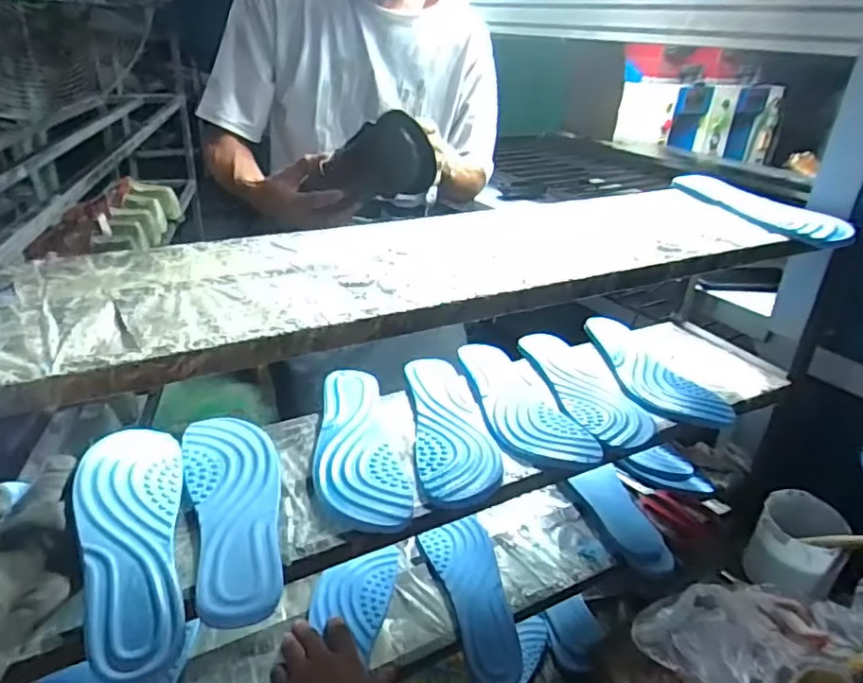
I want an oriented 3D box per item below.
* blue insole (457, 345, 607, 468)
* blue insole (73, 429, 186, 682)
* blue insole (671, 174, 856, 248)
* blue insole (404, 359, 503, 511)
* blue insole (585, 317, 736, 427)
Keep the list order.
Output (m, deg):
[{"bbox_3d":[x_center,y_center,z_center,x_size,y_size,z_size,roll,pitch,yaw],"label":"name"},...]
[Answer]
[{"bbox_3d":[0.107,0.068,0.698,0.097,0.013,0.238,-5,30,-15],"label":"blue insole"},{"bbox_3d":[-0.242,0.151,0.481,0.077,0.029,0.242,-7,30,-19],"label":"blue insole"},{"bbox_3d":[0.373,-0.161,0.707,0.063,0.018,0.251,-6,30,-16],"label":"blue insole"},{"bbox_3d":[0.021,0.087,0.645,0.084,0.010,0.246,0,29,-6],"label":"blue insole"},{"bbox_3d":[0.274,0.036,0.774,0.085,0.019,0.248,-4,29,-14],"label":"blue insole"}]

